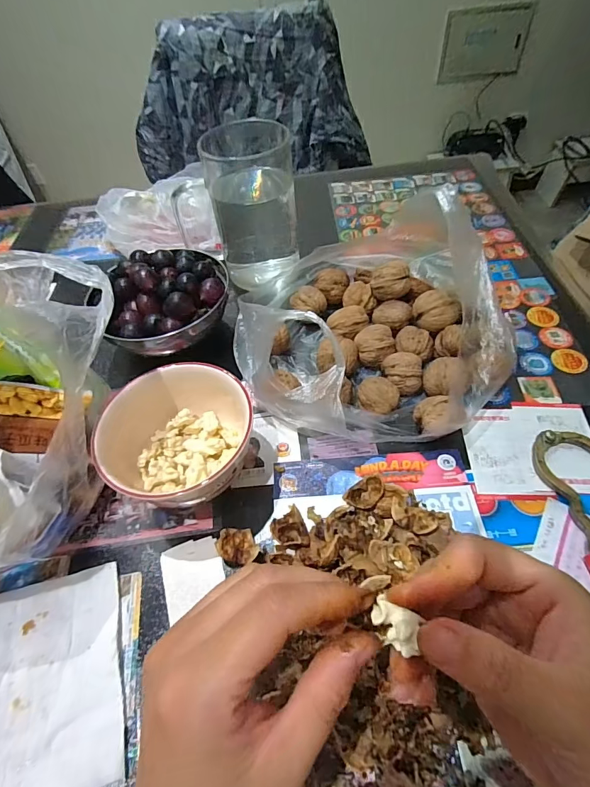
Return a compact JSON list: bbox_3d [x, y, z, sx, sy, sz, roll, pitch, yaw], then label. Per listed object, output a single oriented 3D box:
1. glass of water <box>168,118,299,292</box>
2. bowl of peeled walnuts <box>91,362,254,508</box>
[{"bbox_3d":[-0.064,-0.199,0.433,0.128,0.134,0.088,-8,52,-1],"label":"glass of water"},{"bbox_3d":[-0.087,0.035,0.319,0.108,0.063,0.115,-3,52,4],"label":"bowl of peeled walnuts"}]

